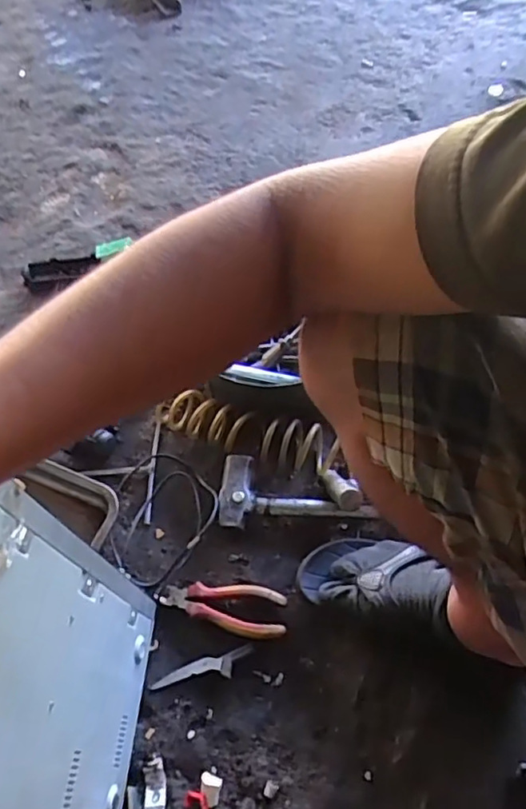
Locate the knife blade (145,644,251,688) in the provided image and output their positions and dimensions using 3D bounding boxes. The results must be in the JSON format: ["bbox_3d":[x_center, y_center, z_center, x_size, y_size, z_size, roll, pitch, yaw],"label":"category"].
[{"bbox_3d":[-0.077,0.334,0.748,0.136,0.009,0.030,-21,58,6],"label":"knife blade"}]

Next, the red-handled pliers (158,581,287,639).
[{"bbox_3d":[-0.053,0.260,0.774,0.163,0.016,0.060,8,59,9],"label":"red-handled pliers"}]

